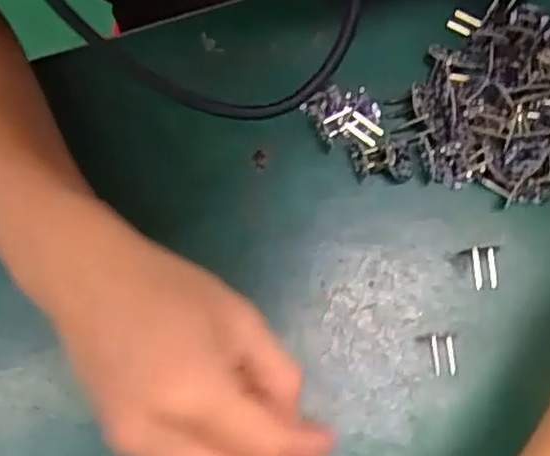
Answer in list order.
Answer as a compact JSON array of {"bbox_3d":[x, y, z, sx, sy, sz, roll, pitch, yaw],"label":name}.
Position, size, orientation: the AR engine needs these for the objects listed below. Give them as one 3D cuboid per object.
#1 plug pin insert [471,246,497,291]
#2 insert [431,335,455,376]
[{"bbox_3d":[0.110,0.021,0.369,0.012,0.004,0.023,-3,79,-1],"label":"plug pin insert"},{"bbox_3d":[0.087,0.065,0.359,0.011,0.004,0.020,-2,79,0],"label":"insert"}]

